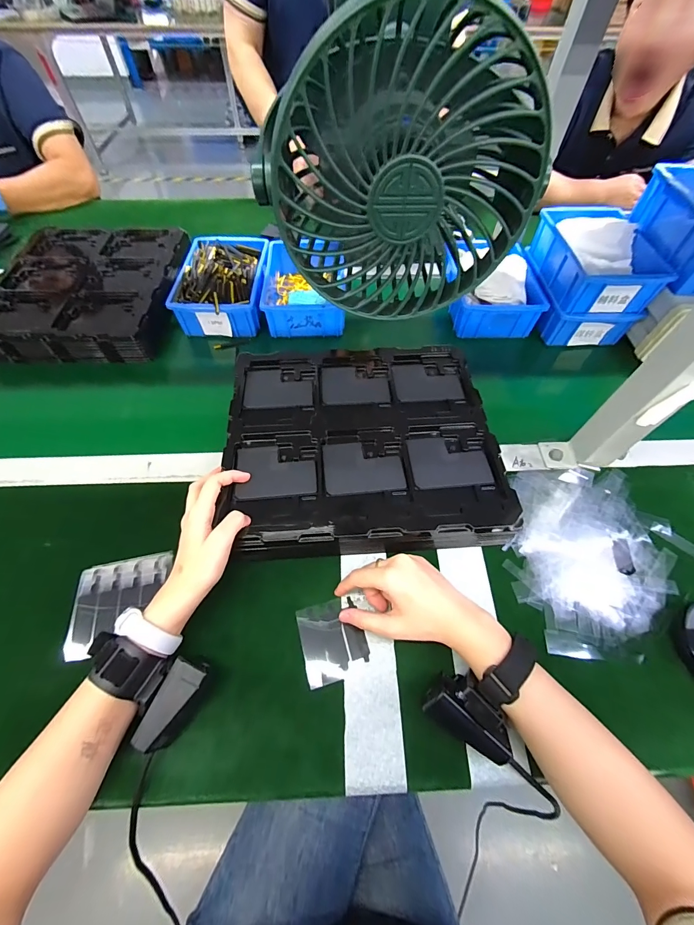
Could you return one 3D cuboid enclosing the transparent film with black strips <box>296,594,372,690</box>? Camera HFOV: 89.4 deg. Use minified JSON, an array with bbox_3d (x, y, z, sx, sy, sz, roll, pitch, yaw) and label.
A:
[{"bbox_3d":[-0.011,0.177,0.351,0.067,0.004,0.071,-13,59,-9],"label":"transparent film with black strips"}]

